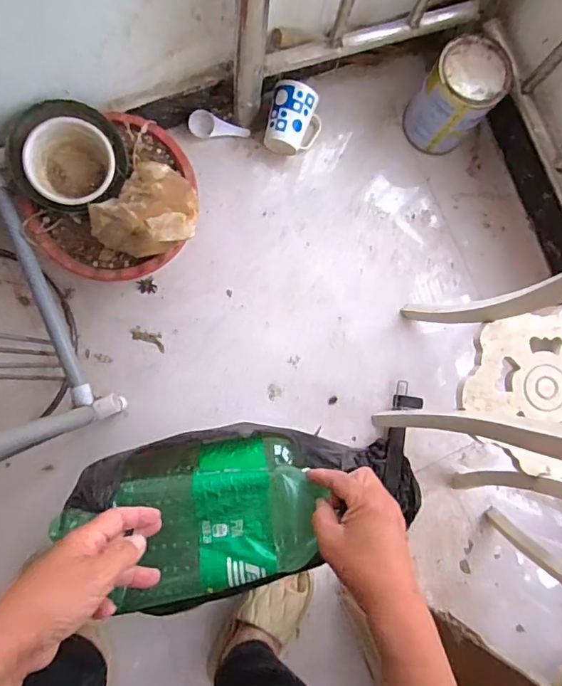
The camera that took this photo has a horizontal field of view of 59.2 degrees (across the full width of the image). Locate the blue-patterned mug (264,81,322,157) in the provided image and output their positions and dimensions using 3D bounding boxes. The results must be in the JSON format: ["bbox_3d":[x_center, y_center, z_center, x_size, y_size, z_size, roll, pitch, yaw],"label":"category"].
[{"bbox_3d":[0.026,-0.416,0.927,0.096,0.074,0.116,13,84,-3],"label":"blue-patterned mug"}]

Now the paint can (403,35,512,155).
[{"bbox_3d":[0.310,-0.438,0.902,0.125,0.168,0.126,38,83,-1],"label":"paint can"}]

